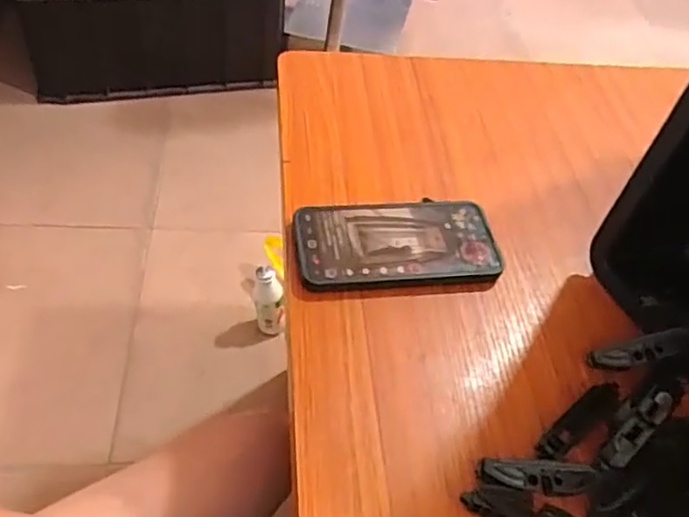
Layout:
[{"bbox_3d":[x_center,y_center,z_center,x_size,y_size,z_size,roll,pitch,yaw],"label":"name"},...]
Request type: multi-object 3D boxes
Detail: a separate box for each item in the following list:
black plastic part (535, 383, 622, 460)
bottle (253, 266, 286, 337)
[{"bbox_3d":[0.153,0.105,0.415,0.077,0.012,0.020,-30,60,-29],"label":"black plastic part"},{"bbox_3d":[-0.134,0.080,1.135,0.052,0.155,0.059,-6,51,-14],"label":"bottle"}]

